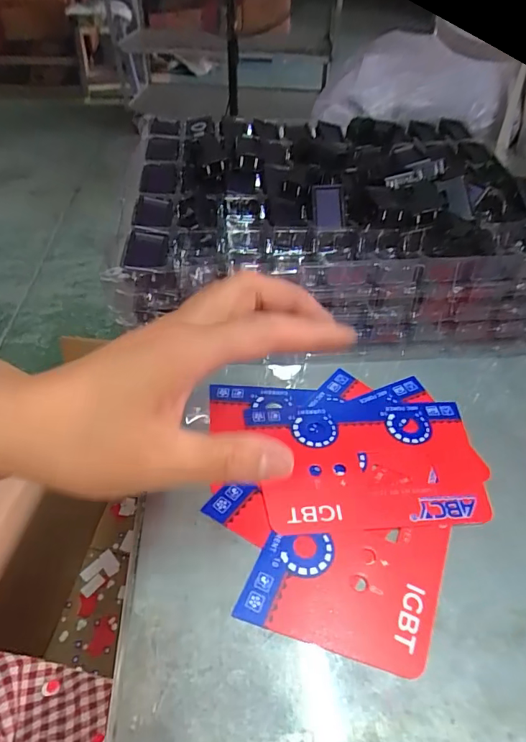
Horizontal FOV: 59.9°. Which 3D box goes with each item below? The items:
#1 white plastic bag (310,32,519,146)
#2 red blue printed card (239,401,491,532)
[{"bbox_3d":[0.157,-0.309,0.493,0.203,0.084,0.099,18,48,15],"label":"white plastic bag"},{"bbox_3d":[0.063,0.053,0.276,0.133,0.005,0.088,-1,46,-4],"label":"red blue printed card"}]

